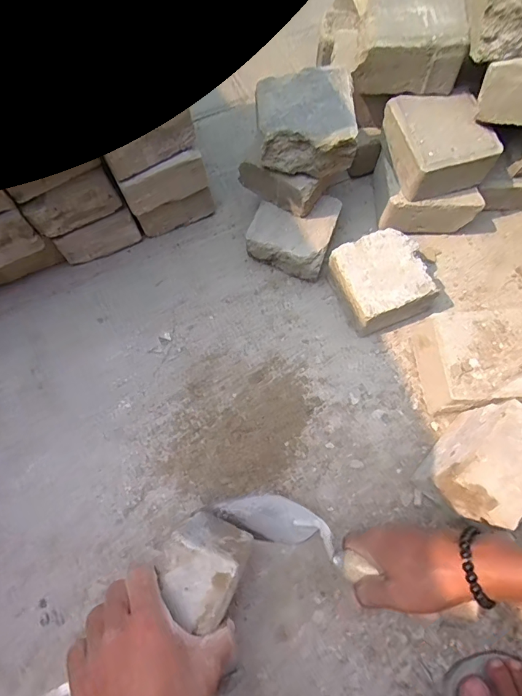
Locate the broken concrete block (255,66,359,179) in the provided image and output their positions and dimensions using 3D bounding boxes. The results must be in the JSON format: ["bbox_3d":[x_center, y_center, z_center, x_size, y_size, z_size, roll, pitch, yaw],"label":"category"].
[{"bbox_3d":[0.052,-0.255,0.488,0.108,0.061,0.100,-4,67,-2],"label":"broken concrete block"}]

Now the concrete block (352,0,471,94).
[{"bbox_3d":[0.171,-0.370,0.510,0.130,0.070,0.101,6,67,2],"label":"concrete block"}]

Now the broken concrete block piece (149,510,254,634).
[{"bbox_3d":[-0.048,0.190,0.381,0.064,0.100,0.072,23,69,9],"label":"broken concrete block piece"}]

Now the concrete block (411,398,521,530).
[{"bbox_3d":[0.229,0.119,0.438,0.077,0.098,0.108,40,73,15],"label":"concrete block"}]

